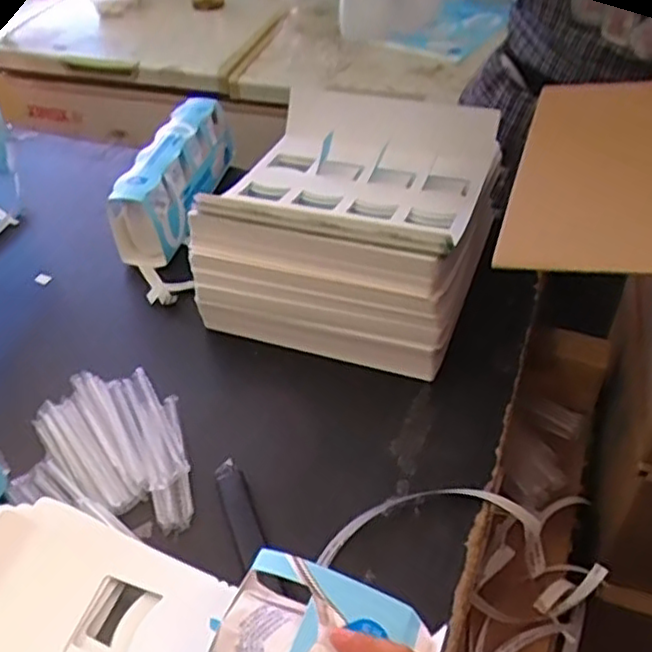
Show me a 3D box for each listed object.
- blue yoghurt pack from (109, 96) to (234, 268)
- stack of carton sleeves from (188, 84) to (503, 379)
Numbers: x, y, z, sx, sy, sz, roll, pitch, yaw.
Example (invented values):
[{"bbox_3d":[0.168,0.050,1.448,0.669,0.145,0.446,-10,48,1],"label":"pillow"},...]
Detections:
[{"bbox_3d":[-0.200,-0.194,0.938,0.079,0.120,0.261,10,44,13],"label":"blue yoghurt pack"},{"bbox_3d":[0.033,-0.122,0.810,0.285,0.179,0.307,13,45,16],"label":"stack of carton sleeves"}]

